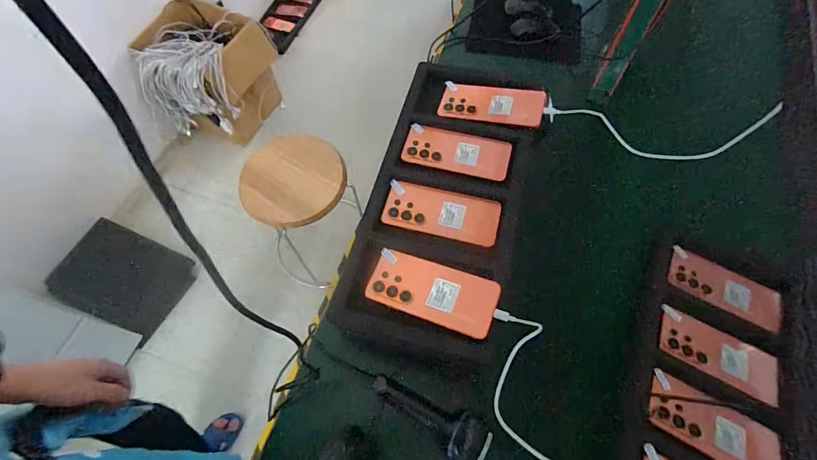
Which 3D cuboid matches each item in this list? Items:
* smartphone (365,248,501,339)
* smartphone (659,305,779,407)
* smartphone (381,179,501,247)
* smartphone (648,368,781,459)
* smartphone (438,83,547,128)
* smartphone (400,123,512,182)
[{"bbox_3d":[0.030,0.082,0.516,0.169,0.006,0.076,16,66,16],"label":"smartphone"},{"bbox_3d":[0.437,0.176,0.549,0.158,0.015,0.076,26,68,12],"label":"smartphone"},{"bbox_3d":[0.049,-0.026,0.579,0.167,0.010,0.078,13,66,6],"label":"smartphone"},{"bbox_3d":[0.394,0.256,0.497,0.171,0.008,0.079,28,56,8],"label":"smartphone"},{"bbox_3d":[0.139,-0.211,0.649,0.167,0.008,0.074,10,68,14],"label":"smartphone"},{"bbox_3d":[0.078,-0.126,0.622,0.165,0.009,0.073,14,66,6],"label":"smartphone"}]

